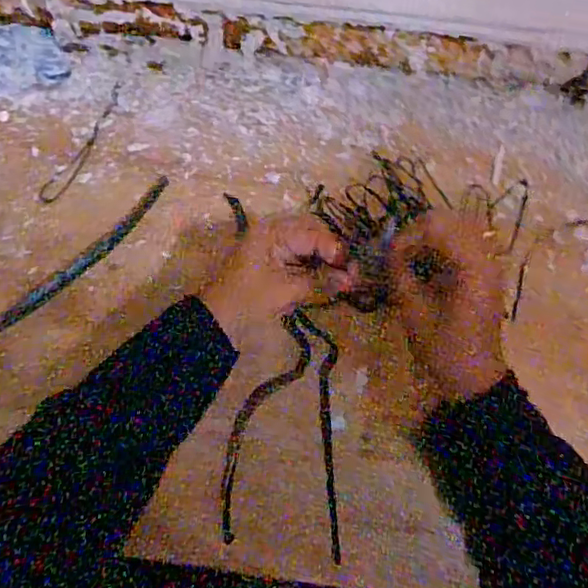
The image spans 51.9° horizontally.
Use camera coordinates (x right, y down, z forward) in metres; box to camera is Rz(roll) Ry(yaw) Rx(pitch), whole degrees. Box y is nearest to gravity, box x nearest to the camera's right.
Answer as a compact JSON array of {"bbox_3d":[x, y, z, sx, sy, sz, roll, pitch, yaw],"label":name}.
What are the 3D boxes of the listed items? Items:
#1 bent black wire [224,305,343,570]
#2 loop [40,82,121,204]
[{"bbox_3d":[-0.009,0.100,0.440,0.081,0.005,0.162,0,73,1],"label":"bent black wire"},{"bbox_3d":[-0.186,-0.136,0.539,0.021,0.004,0.140,18,65,6],"label":"loop"}]

